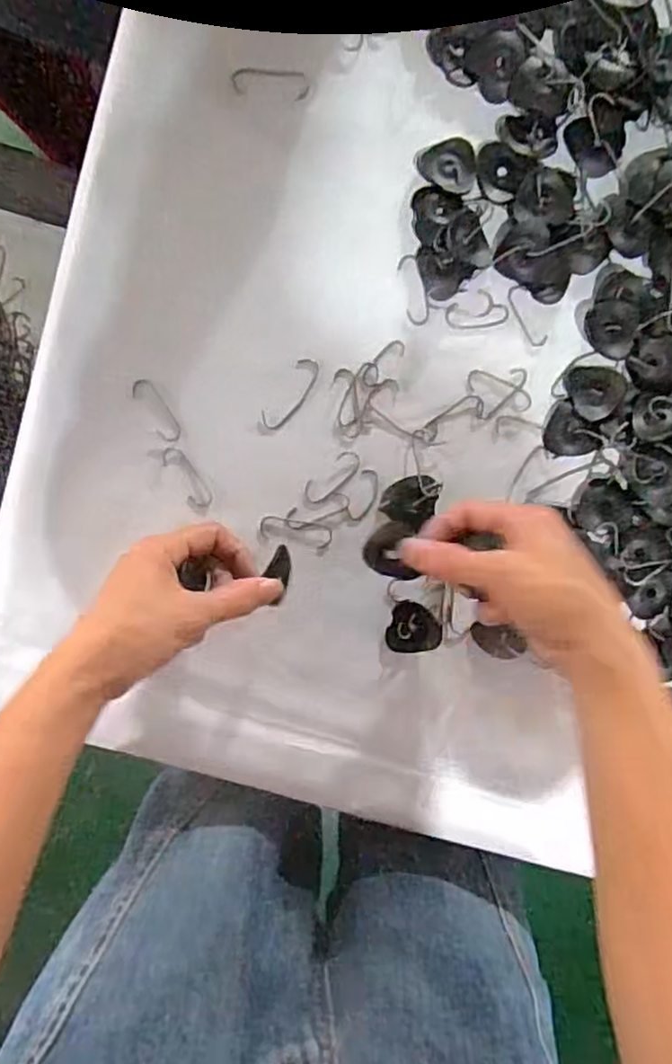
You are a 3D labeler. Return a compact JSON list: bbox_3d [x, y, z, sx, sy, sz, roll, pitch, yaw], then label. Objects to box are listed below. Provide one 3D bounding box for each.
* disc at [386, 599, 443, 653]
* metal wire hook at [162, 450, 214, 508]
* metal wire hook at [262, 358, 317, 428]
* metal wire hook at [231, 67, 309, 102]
[{"bbox_3d":[0.051,0.062,0.450,0.033,0.010,0.032,0,95,3],"label":"disc"},{"bbox_3d":[-0.093,-0.033,0.440,0.013,0.005,0.043,-34,92,5],"label":"metal wire hook"},{"bbox_3d":[-0.028,-0.085,0.437,0.017,0.004,0.050,35,96,-1],"label":"metal wire hook"},{"bbox_3d":[-0.039,-0.268,0.419,0.046,0.004,0.016,5,95,2],"label":"metal wire hook"}]

